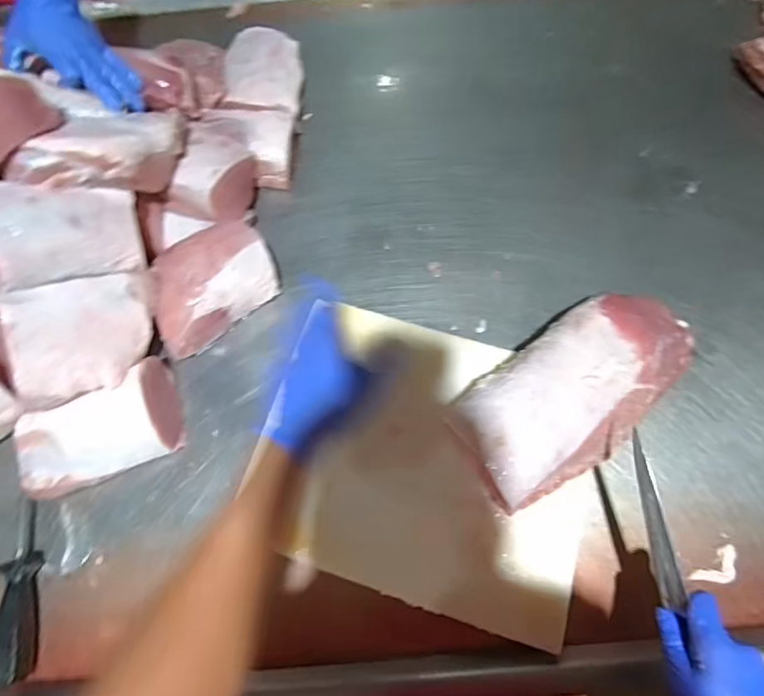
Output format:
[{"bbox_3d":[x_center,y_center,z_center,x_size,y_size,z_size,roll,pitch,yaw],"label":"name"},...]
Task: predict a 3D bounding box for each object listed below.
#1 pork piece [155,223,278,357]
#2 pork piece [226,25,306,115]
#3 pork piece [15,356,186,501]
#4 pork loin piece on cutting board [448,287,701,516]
[{"bbox_3d":[-0.226,-0.082,0.667,0.174,0.081,0.119,-32,71,-9],"label":"pork piece"},{"bbox_3d":[-0.188,-0.437,0.814,0.116,0.059,0.183,-3,67,2],"label":"pork piece"},{"bbox_3d":[-0.339,0.100,0.601,0.182,0.074,0.106,-26,70,-7],"label":"pork piece"},{"bbox_3d":[0.219,0.040,0.552,0.299,0.057,0.141,-36,70,-12],"label":"pork loin piece on cutting board"}]

